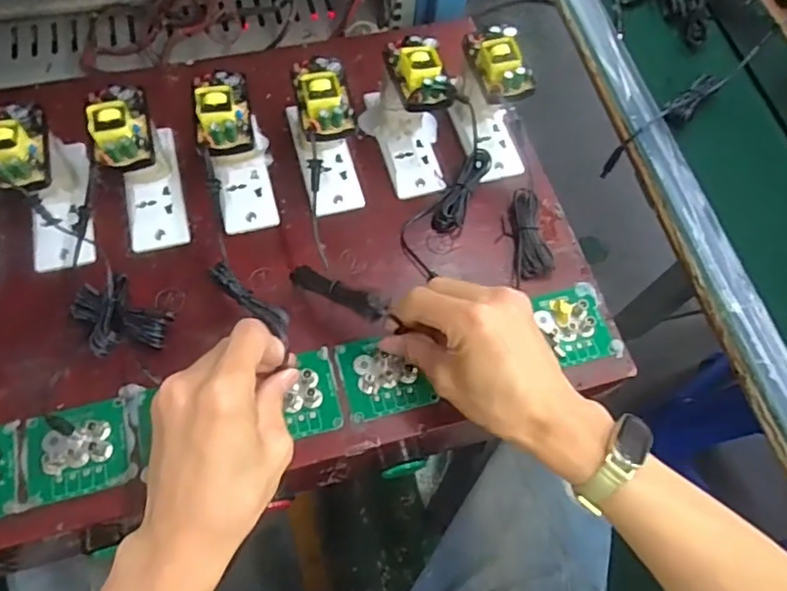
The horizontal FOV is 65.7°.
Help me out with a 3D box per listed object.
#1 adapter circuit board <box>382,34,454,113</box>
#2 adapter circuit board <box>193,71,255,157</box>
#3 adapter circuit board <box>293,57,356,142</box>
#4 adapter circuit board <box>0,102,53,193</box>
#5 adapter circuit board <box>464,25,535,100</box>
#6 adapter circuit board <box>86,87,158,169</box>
[{"bbox_3d":[0.019,-0.173,0.472,0.039,0.024,0.063,-12,67,-9],"label":"adapter circuit board"},{"bbox_3d":[-0.126,-0.138,0.450,0.037,0.026,0.062,-9,66,-7],"label":"adapter circuit board"},{"bbox_3d":[-0.053,-0.153,0.463,0.039,0.026,0.066,-11,67,-8],"label":"adapter circuit board"},{"bbox_3d":[-0.264,-0.105,0.426,0.037,0.026,0.067,-14,67,-9],"label":"adapter circuit board"},{"bbox_3d":[0.085,-0.189,0.485,0.037,0.027,0.063,-19,68,-11],"label":"adapter circuit board"},{"bbox_3d":[-0.196,-0.122,0.436,0.037,0.028,0.059,-13,67,-9],"label":"adapter circuit board"}]

